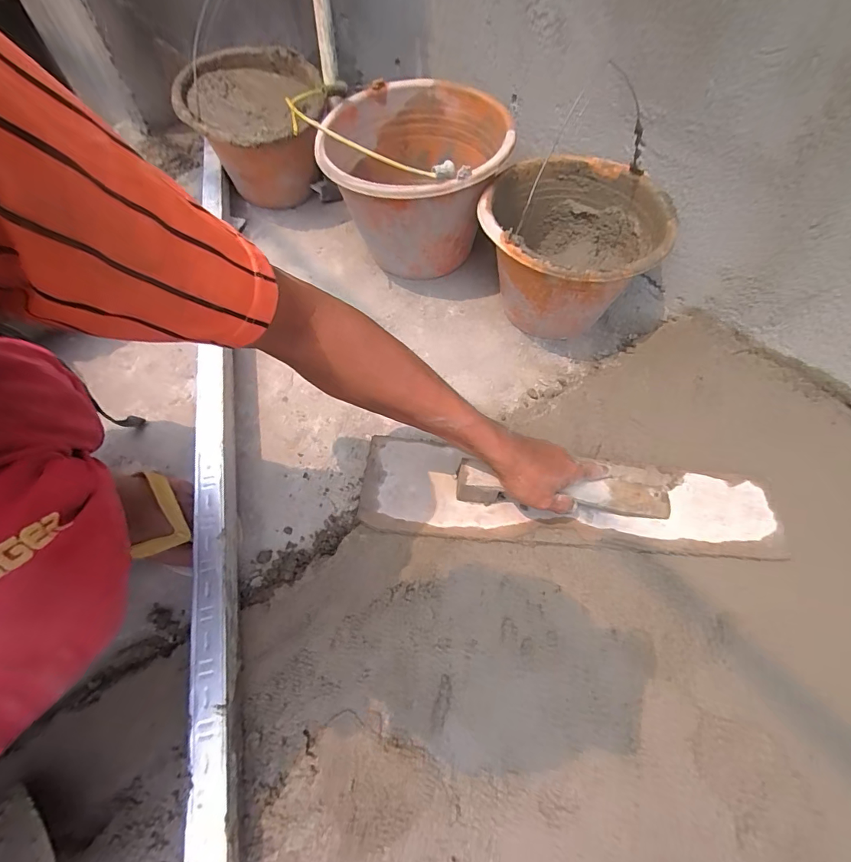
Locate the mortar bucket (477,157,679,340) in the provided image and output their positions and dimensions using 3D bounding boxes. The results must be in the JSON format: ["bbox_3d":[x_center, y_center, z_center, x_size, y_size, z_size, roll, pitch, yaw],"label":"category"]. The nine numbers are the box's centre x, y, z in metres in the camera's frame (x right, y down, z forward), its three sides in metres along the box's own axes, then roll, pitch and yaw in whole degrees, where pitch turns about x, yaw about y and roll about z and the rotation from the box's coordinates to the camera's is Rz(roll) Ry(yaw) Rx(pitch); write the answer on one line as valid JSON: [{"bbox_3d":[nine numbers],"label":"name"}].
[{"bbox_3d":[0.198,-0.249,0.639,0.237,0.181,0.234,0,61,0],"label":"mortar bucket"}]

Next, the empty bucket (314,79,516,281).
[{"bbox_3d":[-0.011,-0.383,0.694,0.254,0.213,0.257,0,61,0],"label":"empty bucket"}]

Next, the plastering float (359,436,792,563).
[{"bbox_3d":[0.164,0.069,0.491,0.478,0.059,0.113,5,61,4],"label":"plastering float"}]

